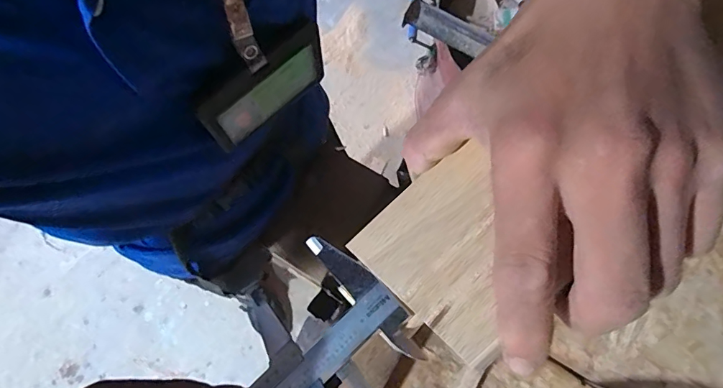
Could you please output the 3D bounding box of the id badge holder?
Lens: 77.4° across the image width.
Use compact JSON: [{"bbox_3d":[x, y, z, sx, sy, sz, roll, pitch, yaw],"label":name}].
[{"bbox_3d":[-0.069,-0.076,0.325,0.100,0.072,0.009,-41,78,-9],"label":"id badge holder"}]

